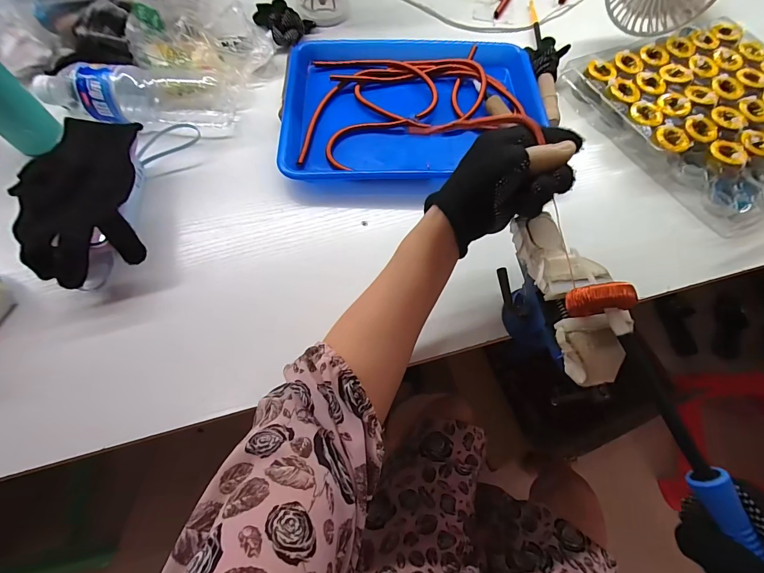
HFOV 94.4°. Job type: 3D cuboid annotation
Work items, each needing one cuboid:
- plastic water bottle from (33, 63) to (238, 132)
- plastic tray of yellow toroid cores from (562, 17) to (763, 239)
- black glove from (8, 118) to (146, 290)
[{"bbox_3d":[-0.308,-0.239,0.444,0.231,0.060,0.076,3,65,-1],"label":"plastic water bottle"},{"bbox_3d":[0.438,-0.232,0.462,0.268,0.037,0.305,-25,69,-13],"label":"plastic tray of yellow toroid cores"},{"bbox_3d":[-0.303,-0.087,0.363,0.108,0.057,0.190,-12,66,-7],"label":"black glove"}]

